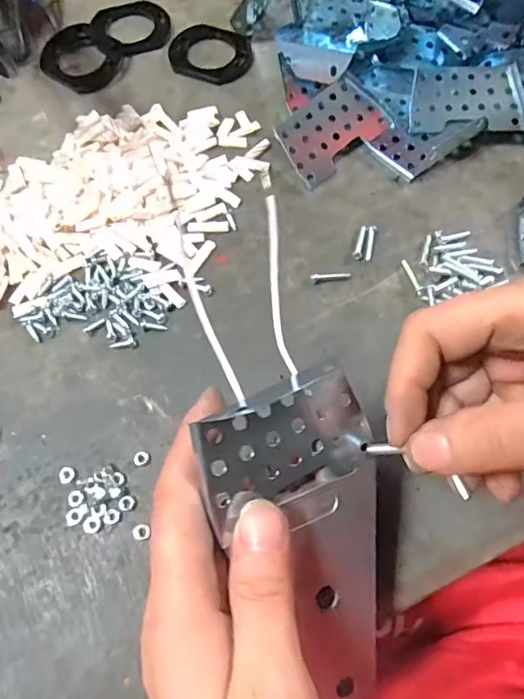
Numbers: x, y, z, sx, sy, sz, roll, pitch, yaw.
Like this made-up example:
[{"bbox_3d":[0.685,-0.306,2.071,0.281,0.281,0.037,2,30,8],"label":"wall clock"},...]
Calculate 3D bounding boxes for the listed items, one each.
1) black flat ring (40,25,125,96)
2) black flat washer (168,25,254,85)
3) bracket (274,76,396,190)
[{"bbox_3d":[-0.131,-0.208,0.361,0.057,0.004,0.049,41,73,15],"label":"black flat ring"},{"bbox_3d":[-0.037,-0.212,0.363,0.061,0.004,0.048,18,69,7],"label":"black flat washer"},{"bbox_3d":[0.044,-0.139,0.321,0.068,0.004,0.044,-38,91,-3],"label":"bracket"}]

